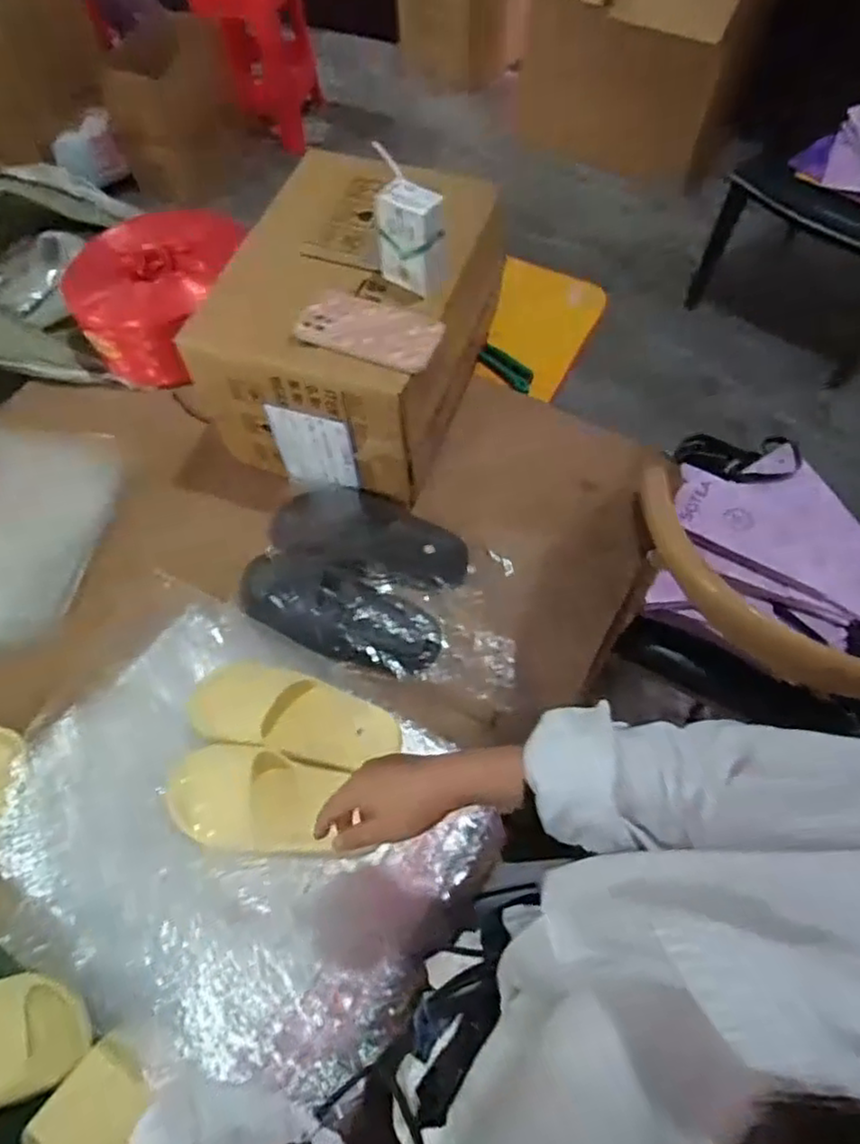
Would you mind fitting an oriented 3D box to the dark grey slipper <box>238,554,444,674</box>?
[{"bbox_3d":[-0.124,0.053,0.842,0.278,0.073,0.106,26,64,13],"label":"dark grey slipper"}]

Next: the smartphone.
[{"bbox_3d":[-0.066,-0.279,0.774,0.159,0.016,0.084,18,63,10],"label":"smartphone"}]

